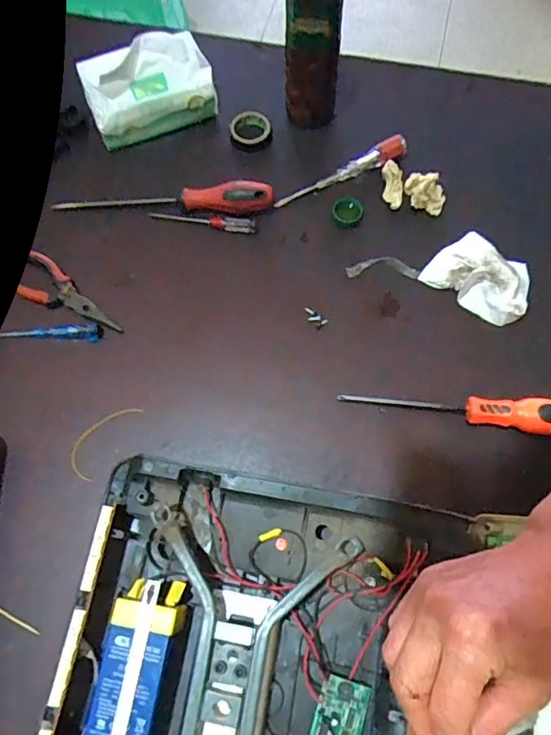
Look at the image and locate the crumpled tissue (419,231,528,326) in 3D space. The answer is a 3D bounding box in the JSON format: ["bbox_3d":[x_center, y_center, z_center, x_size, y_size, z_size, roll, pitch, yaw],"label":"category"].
[{"bbox_3d":[0.215,-0.096,0.541,0.103,0.022,0.069,35,74,14],"label":"crumpled tissue"}]

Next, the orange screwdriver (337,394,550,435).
[{"bbox_3d":[0.175,0.041,0.490,0.219,0.031,0.031,6,70,4],"label":"orange screwdriver"}]

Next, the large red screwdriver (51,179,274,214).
[{"bbox_3d":[-0.128,-0.192,0.585,0.251,0.029,0.031,2,69,2],"label":"large red screwdriver"}]

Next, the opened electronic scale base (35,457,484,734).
[{"bbox_3d":[-0.009,0.250,0.389,0.313,0.055,0.317,8,70,4],"label":"opened electronic scale base"}]

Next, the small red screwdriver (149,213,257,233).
[{"bbox_3d":[-0.082,-0.164,0.584,0.121,0.009,0.015,6,70,4],"label":"small red screwdriver"}]

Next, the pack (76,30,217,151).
[{"bbox_3d":[-0.148,-0.333,0.611,0.147,0.070,0.088,-16,70,-5],"label":"pack"}]

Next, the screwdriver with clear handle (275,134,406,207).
[{"bbox_3d":[0.077,-0.225,0.597,0.158,0.031,0.021,-27,71,-8],"label":"screwdriver with clear handle"}]

